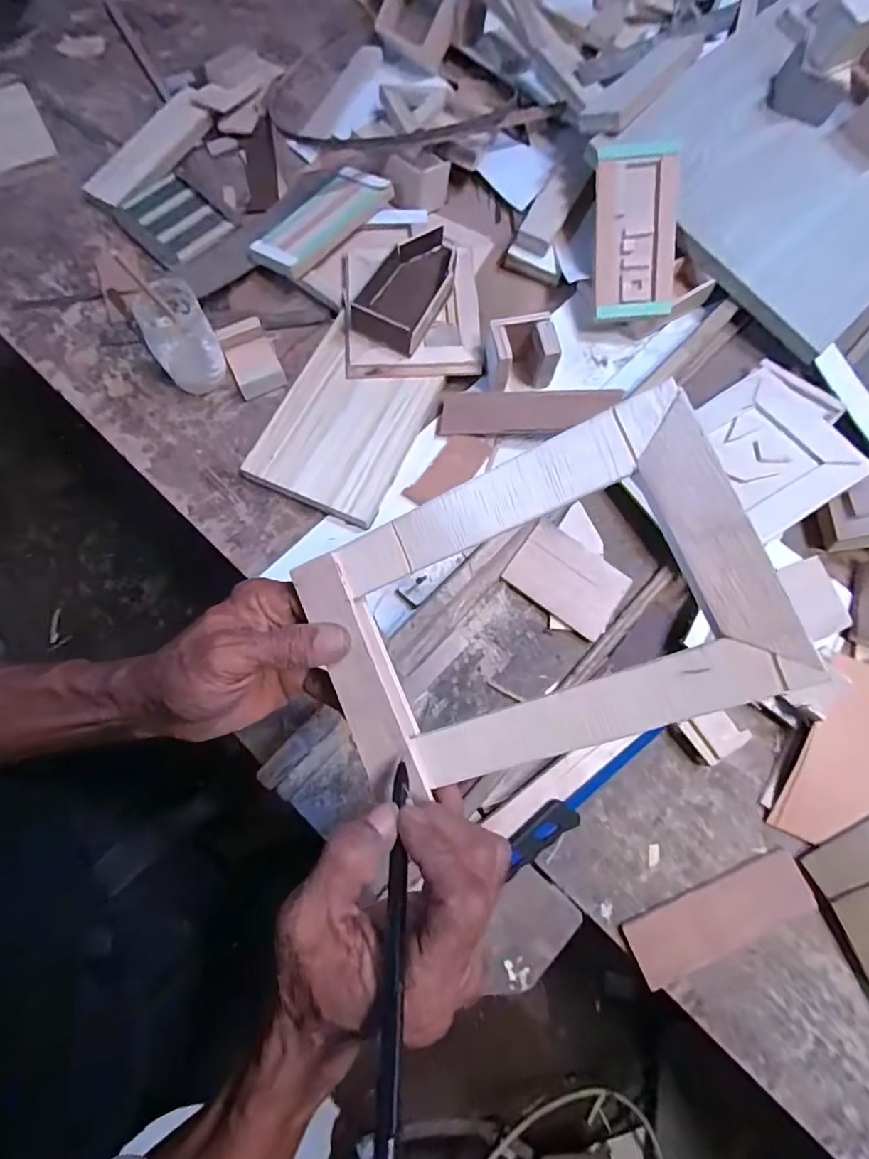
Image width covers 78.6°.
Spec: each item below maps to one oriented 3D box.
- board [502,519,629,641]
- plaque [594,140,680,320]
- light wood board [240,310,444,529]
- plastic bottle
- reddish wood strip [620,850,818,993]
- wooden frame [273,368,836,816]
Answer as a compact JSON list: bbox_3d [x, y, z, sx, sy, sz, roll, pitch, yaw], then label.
[{"bbox_3d":[0.131,-0.001,0.518,0.108,0.008,0.075,34,75,9],"label":"board"},{"bbox_3d":[0.224,-0.385,0.585,0.085,0.027,0.182,-1,97,1],"label":"plaque"},{"bbox_3d":[-0.094,-0.168,0.562,0.147,0.018,0.194,23,73,6],"label":"light wood board"},{"bbox_3d":[-0.260,-0.247,0.551,0.065,0.097,0.060,0,72,-1],"label":"plastic bottle"},{"bbox_3d":[0.244,0.288,0.450,0.161,0.010,0.053,-20,74,-8],"label":"reddish wood strip"},{"bbox_3d":[0.038,0.018,0.245,0.202,0.011,0.131,-24,86,20],"label":"wooden frame"}]

